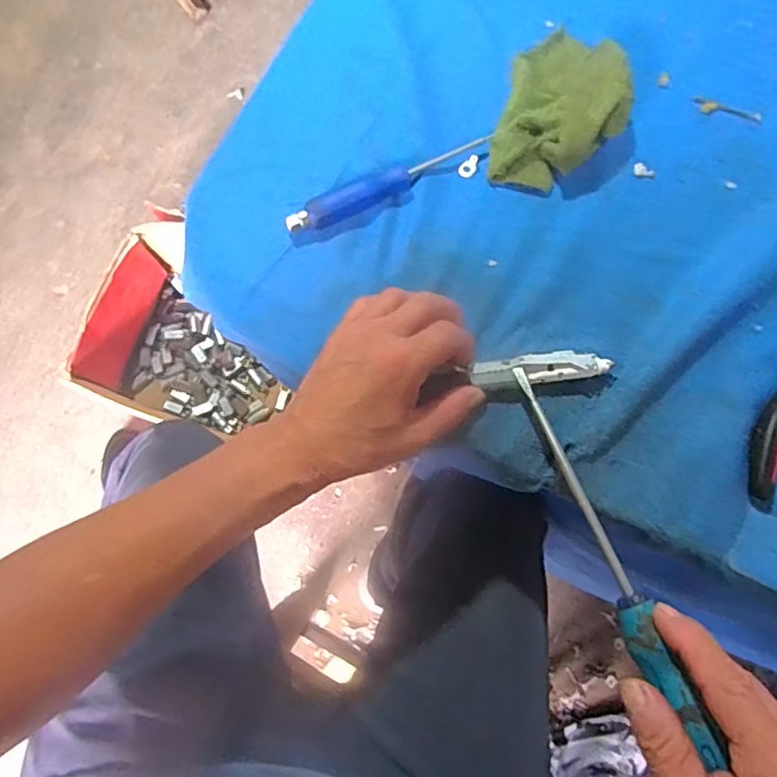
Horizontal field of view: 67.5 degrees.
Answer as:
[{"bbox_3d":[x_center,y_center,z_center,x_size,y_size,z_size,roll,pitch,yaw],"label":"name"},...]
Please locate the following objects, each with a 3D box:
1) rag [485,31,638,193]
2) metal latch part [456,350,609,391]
[{"bbox_3d":[0.128,-0.205,0.411,0.086,0.039,0.137,17,77,3],"label":"rag"},{"bbox_3d":[0.096,-0.012,0.368,0.087,0.008,0.020,-6,78,4],"label":"metal latch part"}]

